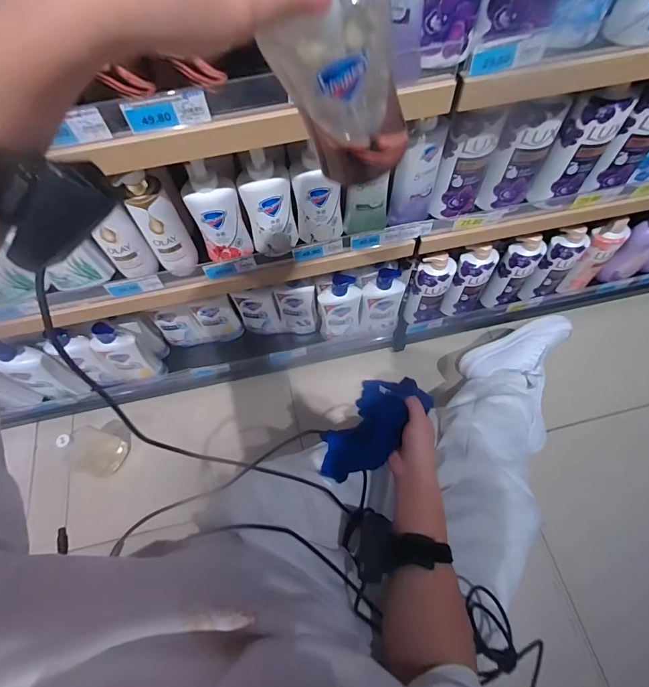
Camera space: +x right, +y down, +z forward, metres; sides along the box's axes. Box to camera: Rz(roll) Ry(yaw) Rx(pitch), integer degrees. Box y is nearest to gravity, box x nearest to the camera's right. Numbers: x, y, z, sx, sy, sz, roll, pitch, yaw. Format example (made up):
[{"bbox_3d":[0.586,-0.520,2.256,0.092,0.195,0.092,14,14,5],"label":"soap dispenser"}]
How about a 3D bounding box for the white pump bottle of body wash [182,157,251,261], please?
[{"bbox_3d":[-0.190,-0.230,0.677,0.083,0.198,0.058,-20,64,-8],"label":"white pump bottle of body wash"}]

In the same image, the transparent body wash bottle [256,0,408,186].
[{"bbox_3d":[0.018,-0.190,0.286,0.074,0.204,0.054,-46,69,0],"label":"transparent body wash bottle"}]

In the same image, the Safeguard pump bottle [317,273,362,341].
[{"bbox_3d":[0.039,-0.089,0.980,0.103,0.207,0.057,-7,63,-1],"label":"Safeguard pump bottle"}]

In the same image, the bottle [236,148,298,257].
[{"bbox_3d":[-0.096,-0.239,0.687,0.083,0.195,0.046,-11,63,-4],"label":"bottle"}]

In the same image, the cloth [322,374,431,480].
[{"bbox_3d":[0.065,0.127,0.582,0.094,0.062,0.191,44,103,21],"label":"cloth"}]

